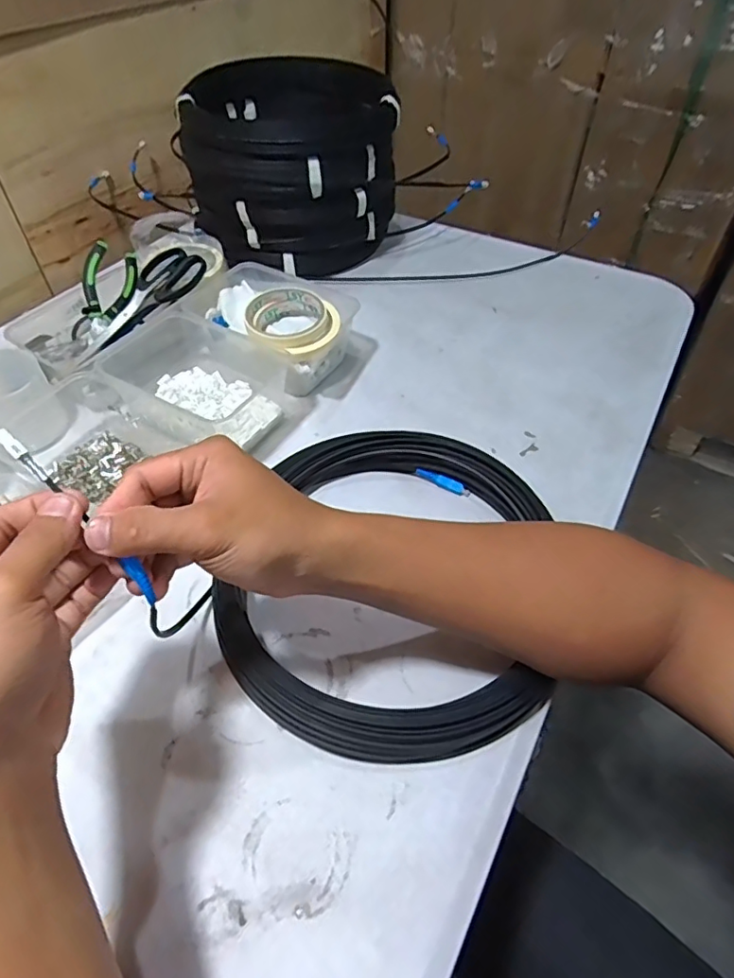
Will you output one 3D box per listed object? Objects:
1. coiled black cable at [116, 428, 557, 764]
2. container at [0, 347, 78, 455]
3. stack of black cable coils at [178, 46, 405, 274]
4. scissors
[{"bbox_3d":[0.018,0.061,0.445,0.273,0.041,0.282,18,53,15],"label":"coiled black cable"},{"bbox_3d":[-0.342,-0.089,0.537,0.079,0.078,0.069,-31,56,-24],"label":"container"},{"bbox_3d":[-0.099,-0.433,0.758,0.266,0.200,0.221,8,49,7],"label":"stack of black cable coils"},{"bbox_3d":[-0.263,-0.208,0.624,0.179,0.019,0.073,-44,60,-3],"label":"scissors"}]

